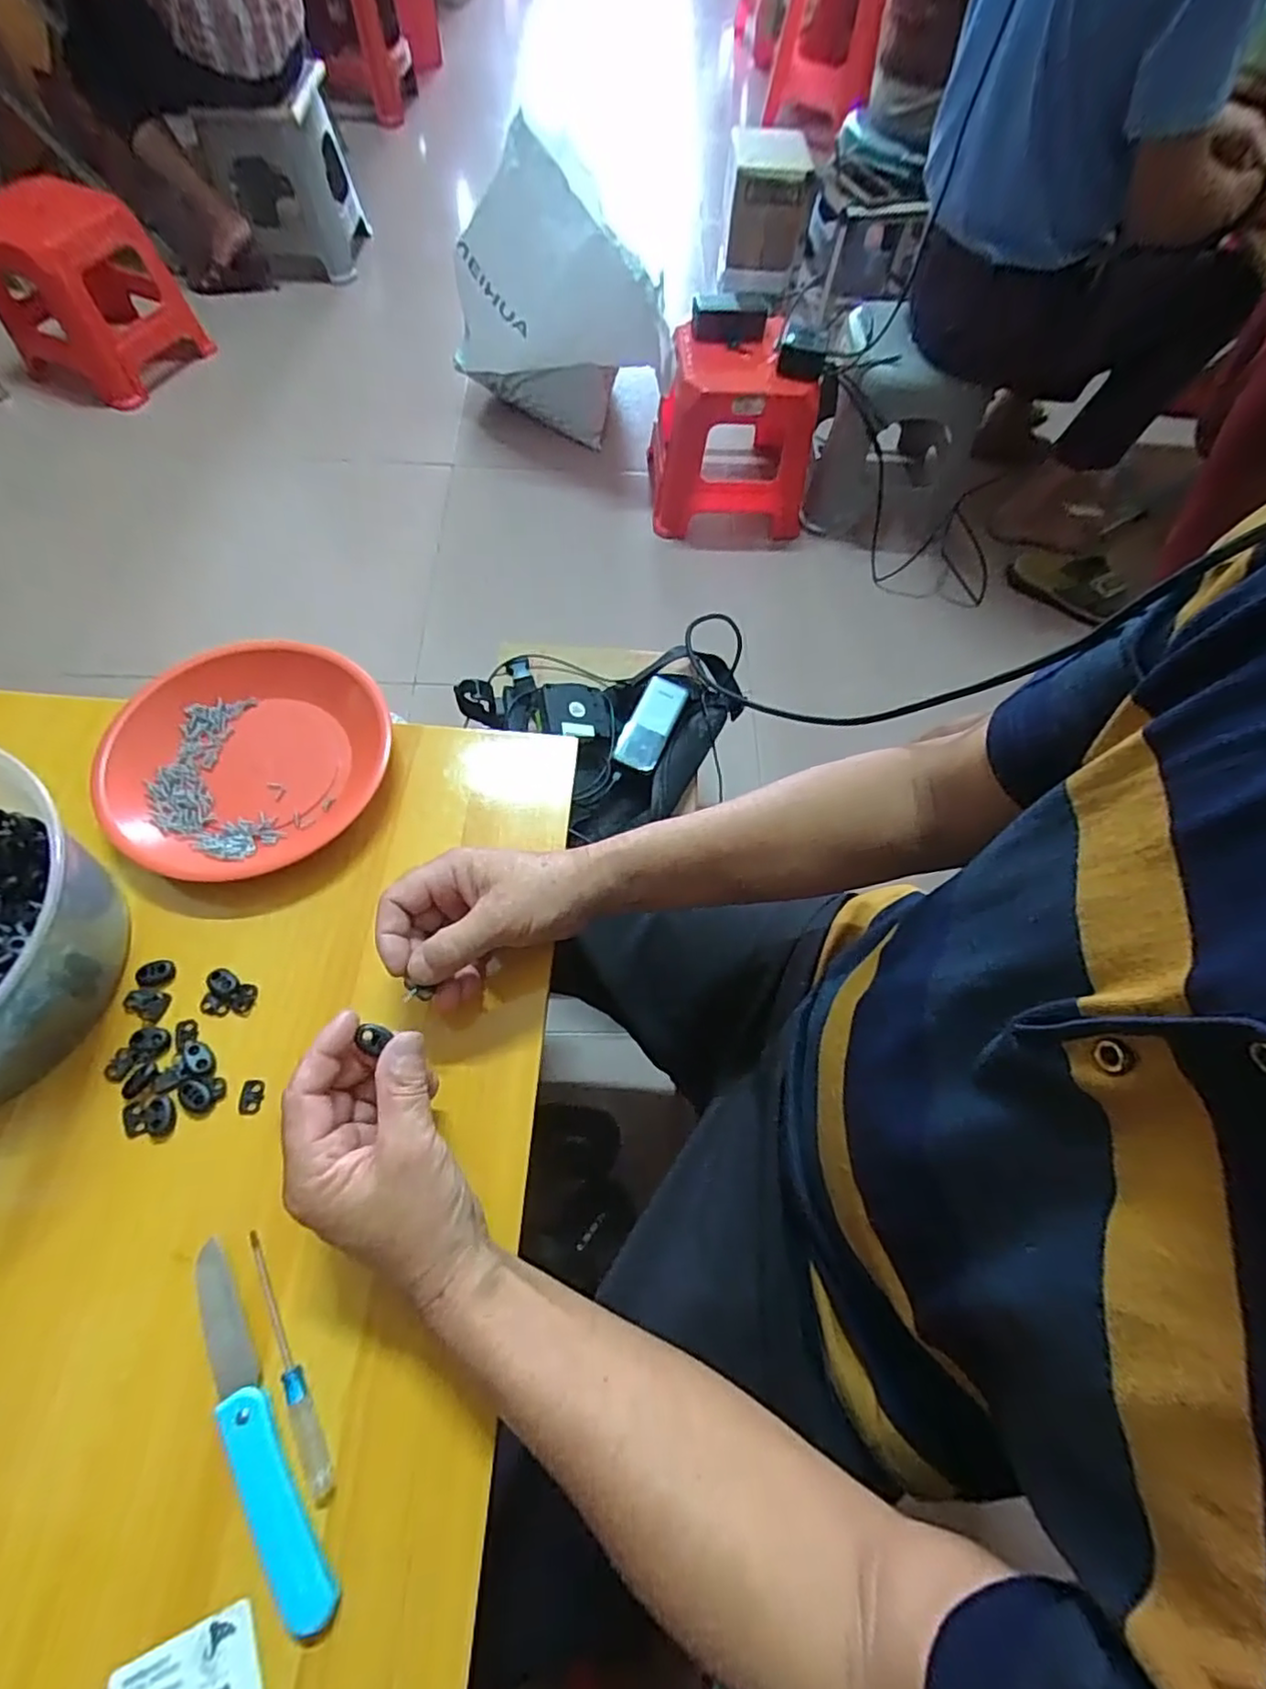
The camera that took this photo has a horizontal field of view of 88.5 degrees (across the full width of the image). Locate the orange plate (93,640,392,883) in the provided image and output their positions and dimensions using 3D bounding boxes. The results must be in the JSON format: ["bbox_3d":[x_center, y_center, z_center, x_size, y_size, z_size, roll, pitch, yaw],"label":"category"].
[{"bbox_3d":[-0.275,-0.064,0.466,0.169,0.030,0.192,23,65,8],"label":"orange plate"}]

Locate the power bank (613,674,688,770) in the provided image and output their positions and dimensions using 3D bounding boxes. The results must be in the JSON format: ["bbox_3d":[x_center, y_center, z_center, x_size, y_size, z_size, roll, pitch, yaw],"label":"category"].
[{"bbox_3d":[0.024,-0.149,0.792,0.051,0.020,0.126,22,65,7],"label":"power bank"}]

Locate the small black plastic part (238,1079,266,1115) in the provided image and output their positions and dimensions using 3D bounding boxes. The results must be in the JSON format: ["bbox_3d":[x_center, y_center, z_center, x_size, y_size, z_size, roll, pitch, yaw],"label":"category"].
[{"bbox_3d":[-0.224,0.148,0.381,0.013,0.004,0.019,-2,64,-4],"label":"small black plastic part"}]

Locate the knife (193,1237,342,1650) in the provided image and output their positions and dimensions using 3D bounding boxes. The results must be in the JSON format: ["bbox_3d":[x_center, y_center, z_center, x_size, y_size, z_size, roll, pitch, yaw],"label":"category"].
[{"bbox_3d":[-0.187,0.282,0.314,0.028,0.007,0.165,-30,69,-17],"label":"knife"}]

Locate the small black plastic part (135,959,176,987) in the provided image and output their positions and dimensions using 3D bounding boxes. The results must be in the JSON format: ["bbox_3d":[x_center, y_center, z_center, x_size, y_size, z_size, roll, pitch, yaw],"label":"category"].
[{"bbox_3d":[-0.301,0.081,0.409,0.023,0.004,0.016,-13,65,-9],"label":"small black plastic part"}]

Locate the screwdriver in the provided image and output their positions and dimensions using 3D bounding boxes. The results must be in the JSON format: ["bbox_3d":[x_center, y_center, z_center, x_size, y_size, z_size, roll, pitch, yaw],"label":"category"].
[{"bbox_3d":[-0.175,0.261,0.329,0.012,0.006,0.124,-25,68,-15],"label":"screwdriver"}]

